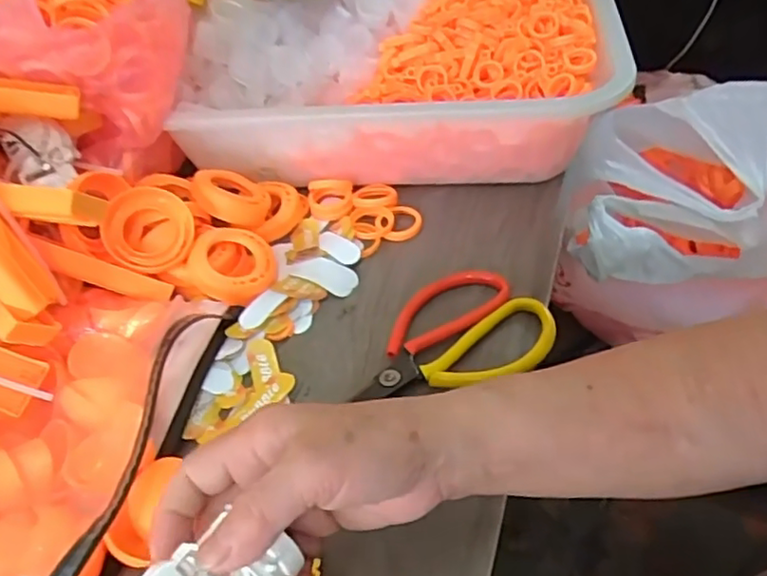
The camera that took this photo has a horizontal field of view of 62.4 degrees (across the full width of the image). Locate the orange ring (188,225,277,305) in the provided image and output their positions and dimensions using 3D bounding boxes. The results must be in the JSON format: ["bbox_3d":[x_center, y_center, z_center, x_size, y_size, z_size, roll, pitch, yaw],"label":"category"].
[{"bbox_3d":[-0.104,-0.015,0.438,0.056,0.019,0.056,10,50,-13],"label":"orange ring"}]

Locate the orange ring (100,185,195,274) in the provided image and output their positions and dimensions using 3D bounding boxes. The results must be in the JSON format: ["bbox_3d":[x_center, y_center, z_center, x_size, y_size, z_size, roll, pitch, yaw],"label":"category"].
[{"bbox_3d":[-0.158,-0.038,0.428,0.058,0.016,0.056,5,74,-17],"label":"orange ring"}]

